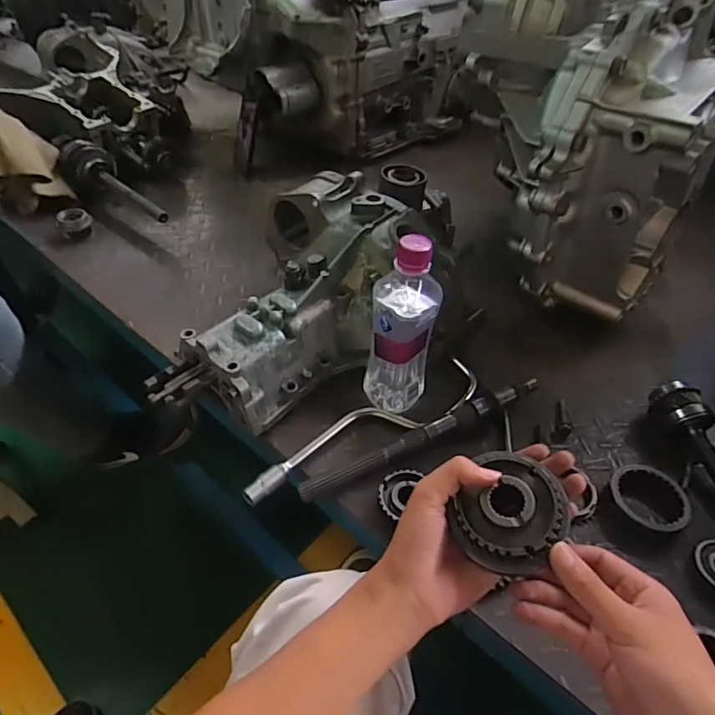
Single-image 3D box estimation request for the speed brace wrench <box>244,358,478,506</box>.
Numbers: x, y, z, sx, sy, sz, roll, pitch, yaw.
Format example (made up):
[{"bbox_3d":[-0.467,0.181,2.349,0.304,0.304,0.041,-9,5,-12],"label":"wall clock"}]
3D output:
[{"bbox_3d":[0.021,0.074,0.523,0.301,0.019,0.061,-26,51,-25],"label":"speed brace wrench"}]

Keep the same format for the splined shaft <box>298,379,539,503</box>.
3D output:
[{"bbox_3d":[0.070,0.078,0.513,0.282,0.029,0.031,-19,48,-20],"label":"splined shaft"}]

